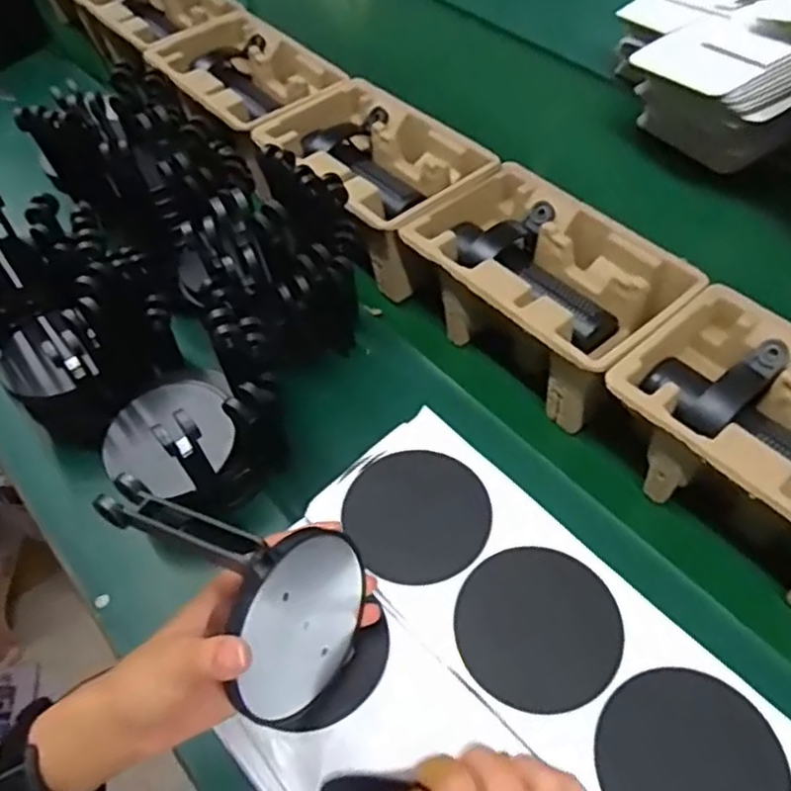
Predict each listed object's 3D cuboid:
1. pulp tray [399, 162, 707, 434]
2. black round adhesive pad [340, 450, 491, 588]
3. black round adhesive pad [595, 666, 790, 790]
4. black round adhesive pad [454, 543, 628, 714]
[{"bbox_3d":[0.125,-0.096,0.639,0.147,0.094,0.231,-36,62,-22],"label":"pulp tray"},{"bbox_3d":[0.014,0.076,0.461,0.090,0.005,0.091,-1,53,2],"label":"black round adhesive pad"},{"bbox_3d":[0.153,0.192,0.369,0.091,0.004,0.092,-4,55,5],"label":"black round adhesive pad"},{"bbox_3d":[0.083,0.134,0.417,0.090,0.009,0.092,0,55,0],"label":"black round adhesive pad"}]

